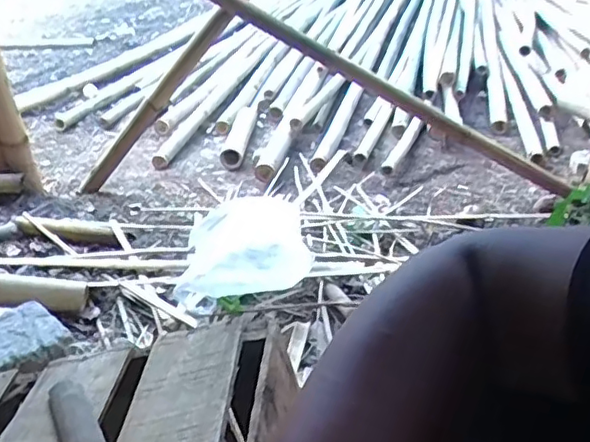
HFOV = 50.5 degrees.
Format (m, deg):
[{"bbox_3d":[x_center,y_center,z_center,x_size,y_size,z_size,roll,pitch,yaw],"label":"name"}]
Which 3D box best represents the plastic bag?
[{"bbox_3d":[-0.123,0.054,1.447,0.317,0.177,0.306,-9,28,-7],"label":"plastic bag"}]

